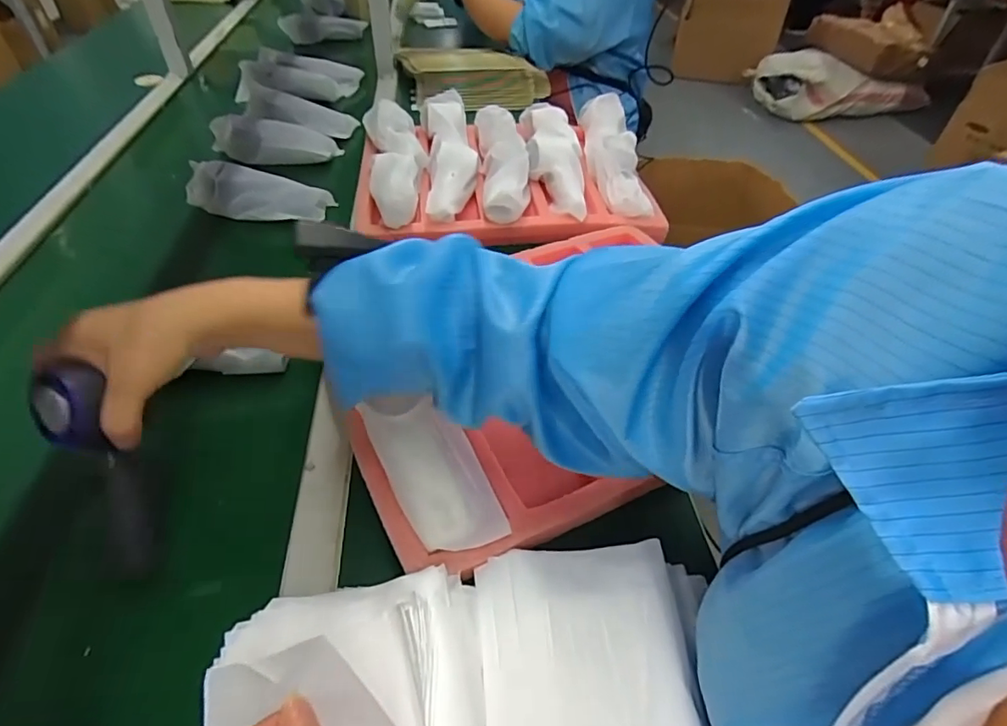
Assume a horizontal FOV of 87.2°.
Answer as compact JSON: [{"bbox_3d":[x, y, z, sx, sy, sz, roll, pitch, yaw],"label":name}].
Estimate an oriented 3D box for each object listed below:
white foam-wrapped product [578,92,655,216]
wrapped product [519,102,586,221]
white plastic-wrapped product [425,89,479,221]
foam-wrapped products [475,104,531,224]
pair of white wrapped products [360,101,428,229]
[{"bbox_3d":[0.171,-0.337,0.840,0.082,0.055,0.315,1,46,-3],"label":"white foam-wrapped product"},{"bbox_3d":[0.076,-0.320,0.813,0.085,0.058,0.298,1,46,-2],"label":"wrapped product"},{"bbox_3d":[-0.080,-0.324,0.800,0.076,0.050,0.323,-2,46,-6],"label":"white plastic-wrapped product"},{"bbox_3d":[0.000,-0.305,0.798,0.072,0.047,0.278,-2,46,-5],"label":"foam-wrapped products"},{"bbox_3d":[-0.156,-0.304,0.780,0.086,0.047,0.309,-7,47,-11],"label":"pair of white wrapped products"}]

